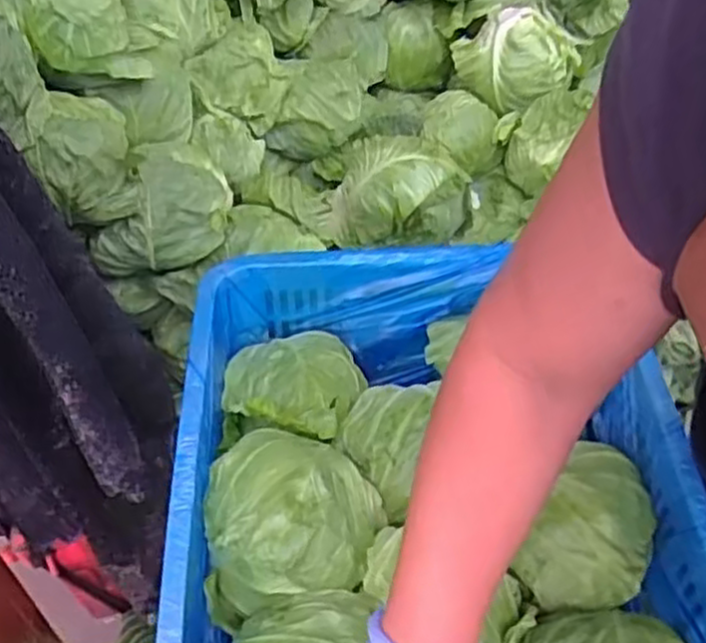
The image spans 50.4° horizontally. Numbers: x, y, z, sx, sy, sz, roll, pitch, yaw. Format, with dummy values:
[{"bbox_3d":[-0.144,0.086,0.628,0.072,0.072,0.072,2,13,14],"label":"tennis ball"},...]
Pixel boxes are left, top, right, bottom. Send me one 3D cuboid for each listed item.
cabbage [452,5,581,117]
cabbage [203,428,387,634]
[{"bbox_3d":[0.243,-0.400,1.152,0.154,0.106,0.151,-24,57,-21],"label":"cabbage"},{"bbox_3d":[-0.051,0.177,0.677,0.153,0.121,0.150,2,51,-2],"label":"cabbage"}]

